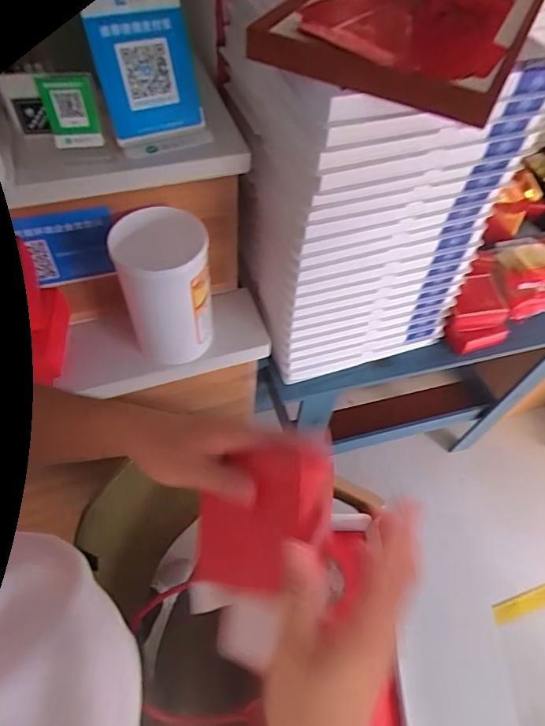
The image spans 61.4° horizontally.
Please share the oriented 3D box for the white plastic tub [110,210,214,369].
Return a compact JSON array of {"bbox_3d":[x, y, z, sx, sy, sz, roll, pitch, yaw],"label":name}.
[{"bbox_3d":[-0.152,-0.100,0.670,0.117,0.224,0.100,-11,58,-12],"label":"white plastic tub"}]

